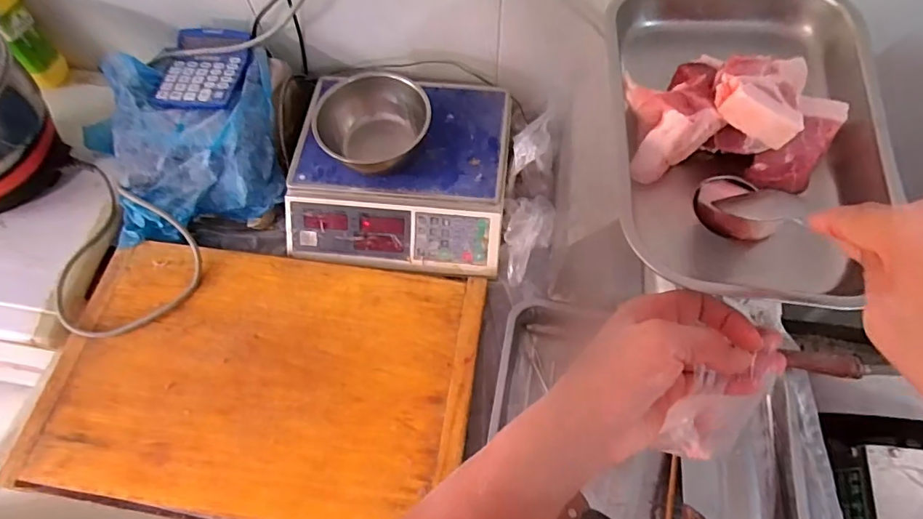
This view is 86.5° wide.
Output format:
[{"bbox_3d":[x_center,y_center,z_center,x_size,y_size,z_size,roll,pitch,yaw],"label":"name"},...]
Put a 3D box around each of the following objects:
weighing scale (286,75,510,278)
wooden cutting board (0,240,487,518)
[{"bbox_3d":[-0.096,-0.138,0.765,0.324,0.097,0.274,4,62,5],"label":"weighing scale"},{"bbox_3d":[-0.272,0.153,0.669,0.564,0.022,0.346,6,62,6],"label":"wooden cutting board"}]

